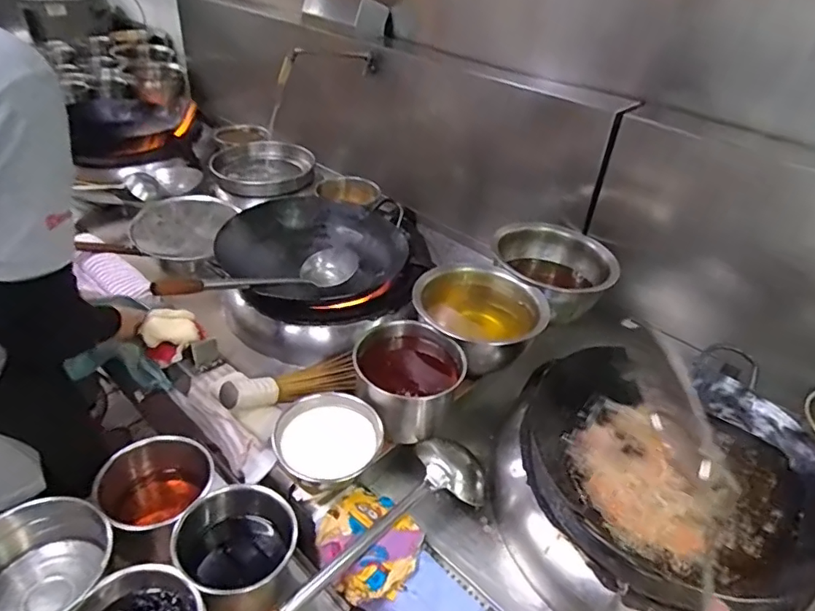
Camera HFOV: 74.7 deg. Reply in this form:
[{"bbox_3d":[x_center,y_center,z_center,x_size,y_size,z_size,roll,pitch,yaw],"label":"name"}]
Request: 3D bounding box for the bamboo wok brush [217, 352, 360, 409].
[{"bbox_3d":[-0.214,0.140,0.976,0.261,0.058,0.080,-4,33,-45],"label":"bamboo wok brush"}]

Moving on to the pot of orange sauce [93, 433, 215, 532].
[{"bbox_3d":[-0.367,0.292,0.803,0.152,0.134,0.154,4,36,-3],"label":"pot of orange sauce"}]

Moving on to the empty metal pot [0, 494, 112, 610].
[{"bbox_3d":[-0.475,0.344,0.684,0.187,0.103,0.168,31,43,30],"label":"empty metal pot"}]

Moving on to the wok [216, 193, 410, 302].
[{"bbox_3d":[-0.225,-0.141,1.298,0.405,0.097,0.408,4,36,-3],"label":"wok"}]

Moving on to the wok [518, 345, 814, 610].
[{"bbox_3d":[0.414,0.248,0.839,0.414,0.116,0.408,1,36,-7],"label":"wok"}]

